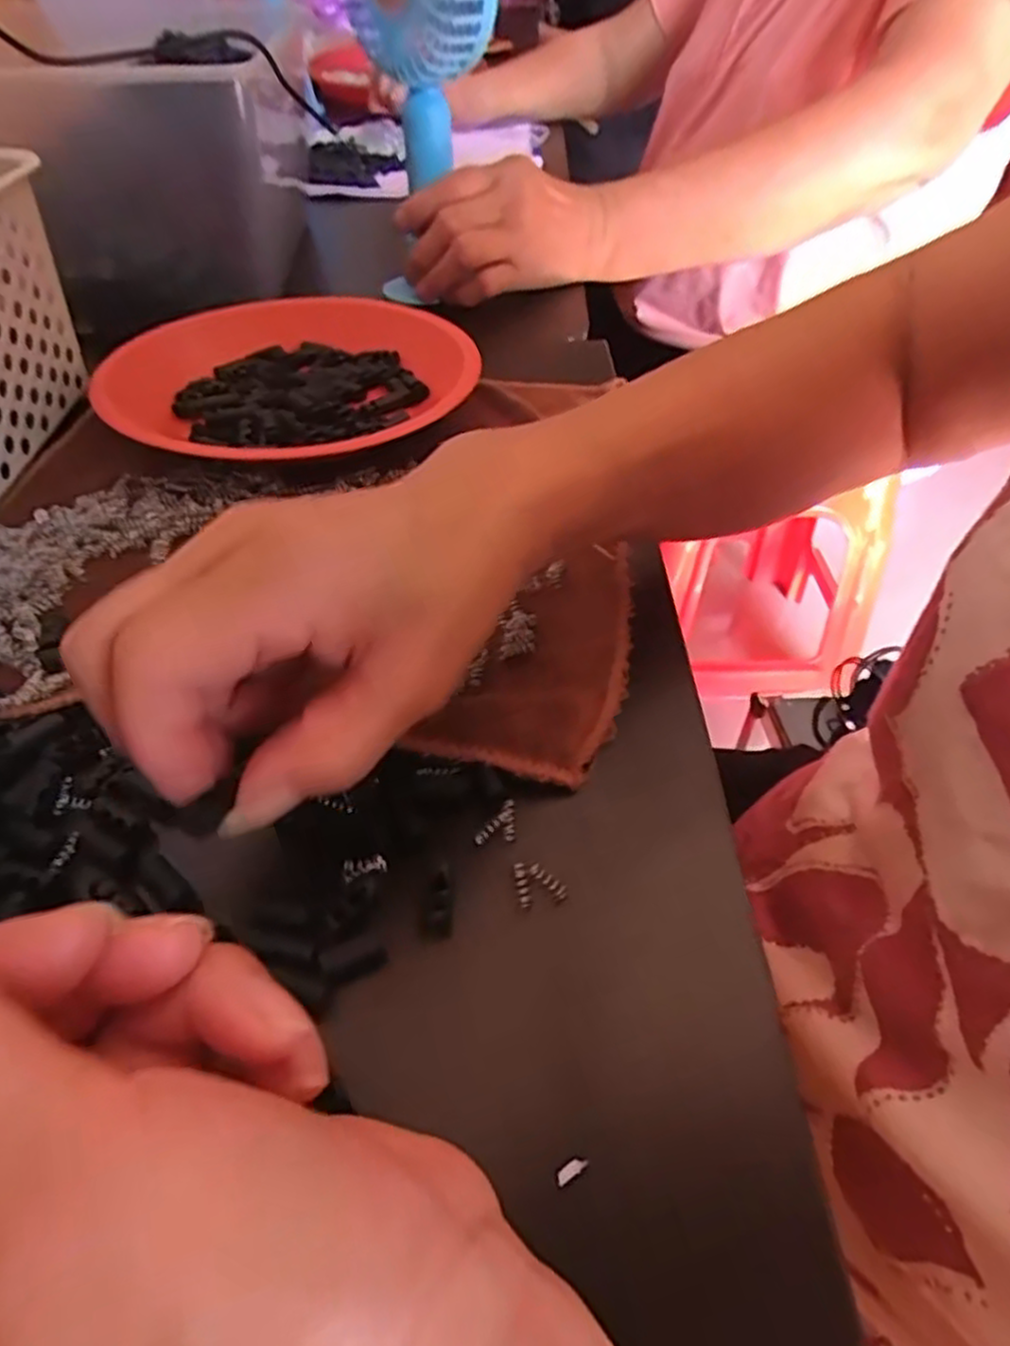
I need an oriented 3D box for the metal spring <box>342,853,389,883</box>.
[{"bbox_3d":[-0.043,0.059,0.232,0.013,0.004,0.006,-9,50,-9],"label":"metal spring"}]

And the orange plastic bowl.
[{"bbox_3d":[-0.114,-0.165,0.409,0.177,0.029,0.190,-10,50,-10],"label":"orange plastic bowl"}]

